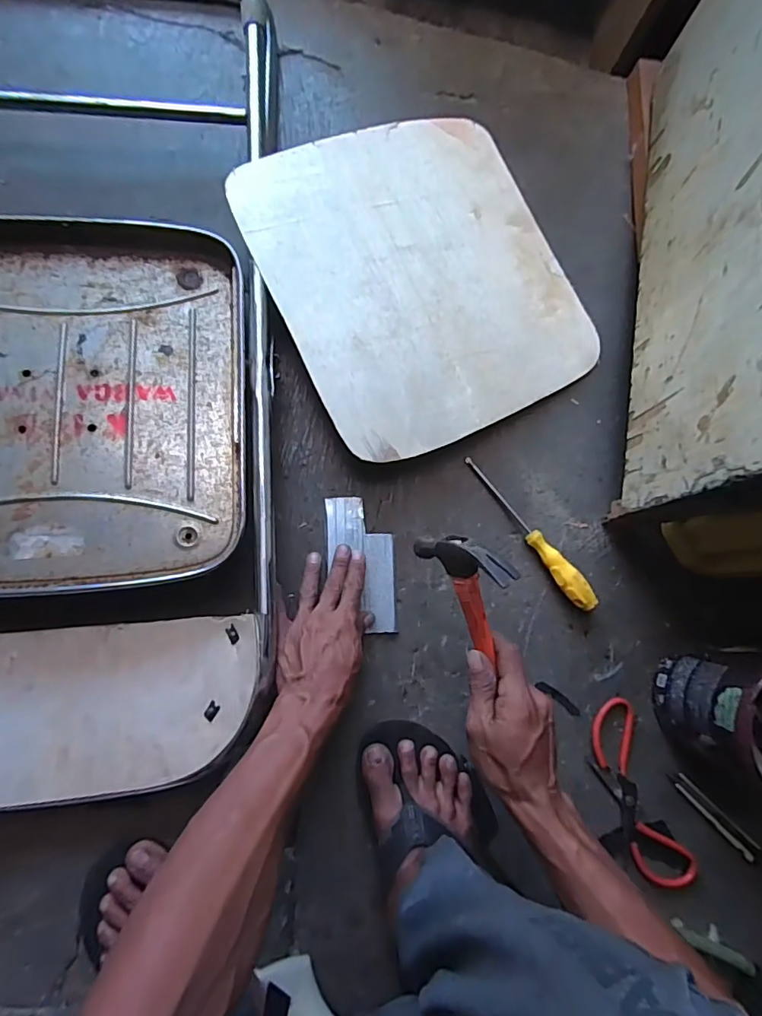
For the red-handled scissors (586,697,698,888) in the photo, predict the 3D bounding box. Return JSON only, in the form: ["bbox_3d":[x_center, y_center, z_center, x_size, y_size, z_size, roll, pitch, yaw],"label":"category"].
[{"bbox_3d":[0.290,0.324,0.575,0.072,0.014,0.206,-20,85,-8],"label":"red-handled scissors"}]

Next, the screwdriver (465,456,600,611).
[{"bbox_3d":[0.174,0.028,0.595,0.028,0.028,0.221,-38,88,-9],"label":"screwdriver"}]

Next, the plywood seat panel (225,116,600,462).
[{"bbox_3d":[0.052,-0.276,0.603,0.358,0.009,0.380,-25,88,-17],"label":"plywood seat panel"}]

